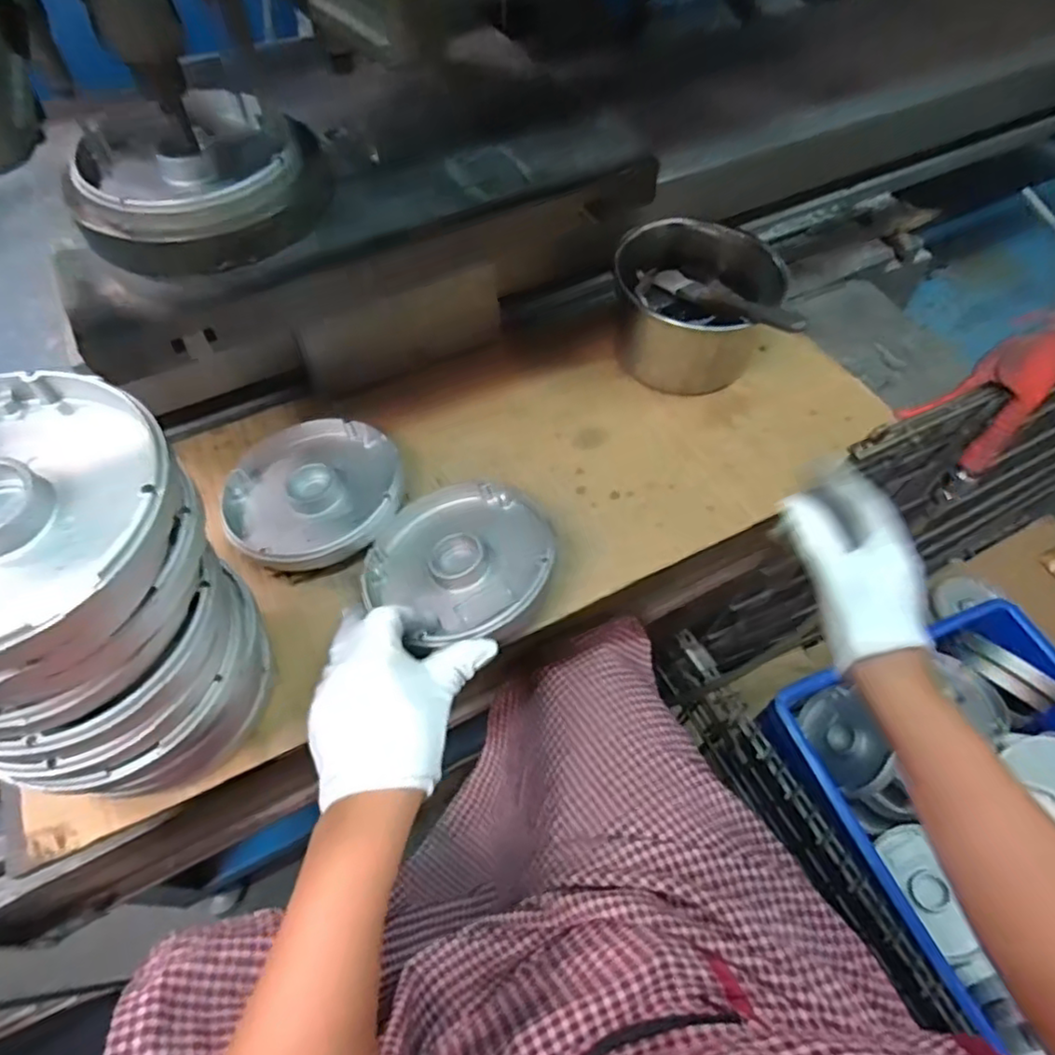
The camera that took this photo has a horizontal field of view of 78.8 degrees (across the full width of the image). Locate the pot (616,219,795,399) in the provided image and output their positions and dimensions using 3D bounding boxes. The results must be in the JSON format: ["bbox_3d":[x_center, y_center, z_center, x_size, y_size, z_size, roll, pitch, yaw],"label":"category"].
[{"bbox_3d":[0.152,-0.197,0.593,0.151,0.105,0.127,9,58,4],"label":"pot"}]

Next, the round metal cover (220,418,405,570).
[{"bbox_3d":[-0.170,-0.029,0.513,0.137,0.039,0.136,1,58,-1],"label":"round metal cover"}]

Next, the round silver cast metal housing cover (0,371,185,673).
[{"bbox_3d":[-0.223,-0.004,0.275,0.137,0.036,0.141,1,58,-1],"label":"round silver cast metal housing cover"}]

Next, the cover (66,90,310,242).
[{"bbox_3d":[-0.228,-0.249,0.436,0.152,0.034,0.124,-22,61,-15],"label":"cover"}]

